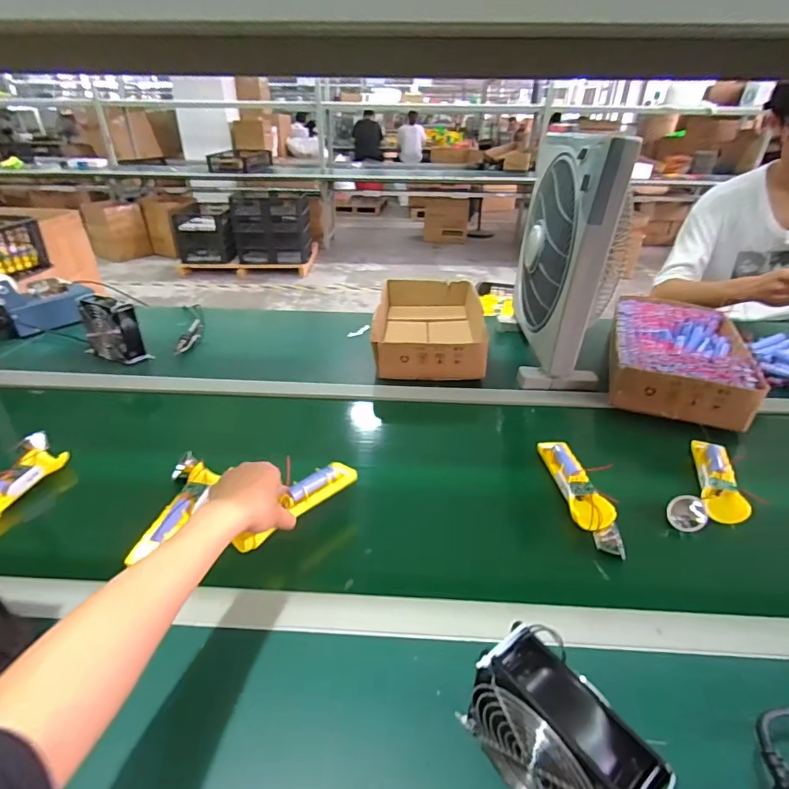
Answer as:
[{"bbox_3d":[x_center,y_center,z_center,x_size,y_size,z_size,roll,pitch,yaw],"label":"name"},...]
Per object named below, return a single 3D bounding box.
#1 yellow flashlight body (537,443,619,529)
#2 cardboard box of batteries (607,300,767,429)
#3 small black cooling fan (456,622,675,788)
[{"bbox_3d":[0.253,0.121,0.652,0.051,0.023,0.182,-1,32,-4],"label":"yellow flashlight body"},{"bbox_3d":[0.563,-0.085,0.924,0.227,0.075,0.402,14,34,20],"label":"cardboard box of batteries"},{"bbox_3d":[0.117,0.256,0.334,0.057,0.123,0.135,-23,39,-33],"label":"small black cooling fan"}]

